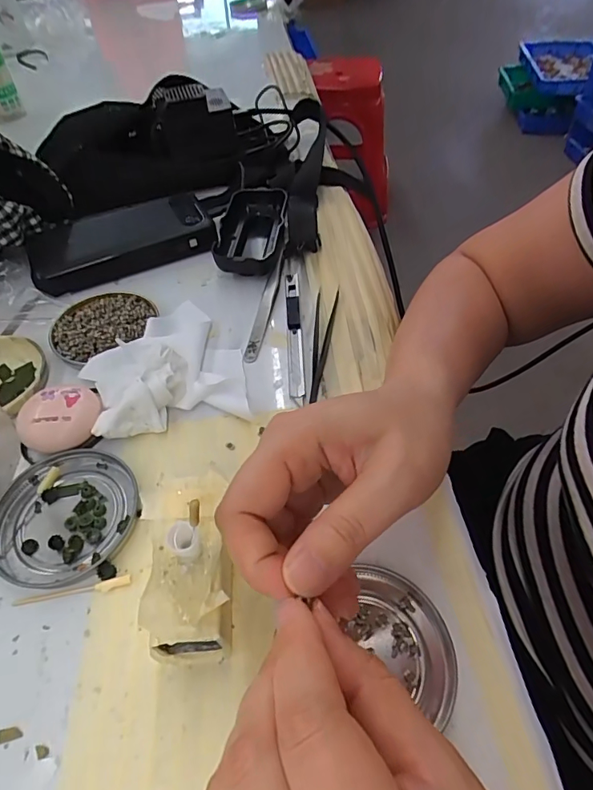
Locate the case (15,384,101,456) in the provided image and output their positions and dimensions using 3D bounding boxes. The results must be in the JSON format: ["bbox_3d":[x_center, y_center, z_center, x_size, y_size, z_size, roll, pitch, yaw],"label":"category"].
[{"bbox_3d":[-0.146,0.015,0.294,0.043,0.022,0.043,-1,52,1],"label":"case"}]

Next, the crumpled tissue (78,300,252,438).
[{"bbox_3d":[-0.093,-0.029,0.327,0.103,0.024,0.118,-10,52,-6],"label":"crumpled tissue"}]

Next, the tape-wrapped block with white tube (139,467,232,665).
[{"bbox_3d":[-0.051,0.080,0.225,0.043,0.048,0.089,-8,52,-4],"label":"tape-wrapped block with white tube"}]

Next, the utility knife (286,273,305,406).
[{"bbox_3d":[-0.002,-0.050,0.351,0.010,0.005,0.133,-3,52,0],"label":"utility knife"}]

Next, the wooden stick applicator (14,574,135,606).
[{"bbox_3d":[-0.115,0.100,0.239,0.059,0.004,0.006,-10,52,-6],"label":"wooden stick applicator"}]

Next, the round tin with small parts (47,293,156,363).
[{"bbox_3d":[-0.147,-0.053,0.355,0.072,0.010,0.070,-1,52,1],"label":"round tin with small parts"}]

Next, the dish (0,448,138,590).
[{"bbox_3d":[-0.130,0.066,0.264,0.075,0.009,0.075,-1,52,1],"label":"dish"}]

